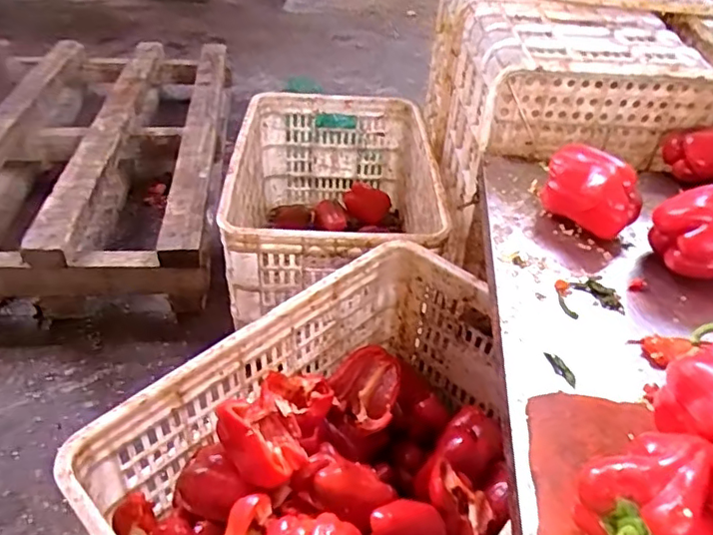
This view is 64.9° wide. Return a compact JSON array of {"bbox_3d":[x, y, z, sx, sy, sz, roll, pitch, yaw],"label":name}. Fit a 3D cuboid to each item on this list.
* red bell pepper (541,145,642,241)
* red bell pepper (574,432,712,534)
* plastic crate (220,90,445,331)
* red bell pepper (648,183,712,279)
[{"bbox_3d":[0.277,-0.089,0.658,0.108,0.080,0.087,17,40,15],"label":"red bell pepper"},{"bbox_3d":[0.190,0.156,0.352,0.077,0.079,0.078,3,39,-2],"label":"red bell pepper"},{"bbox_3d":[-0.057,-0.121,1.174,0.376,0.317,0.651,2,39,-4],"label":"plastic crate"},{"bbox_3d":[0.370,-0.039,0.596,0.096,0.074,0.075,29,45,27],"label":"red bell pepper"}]

